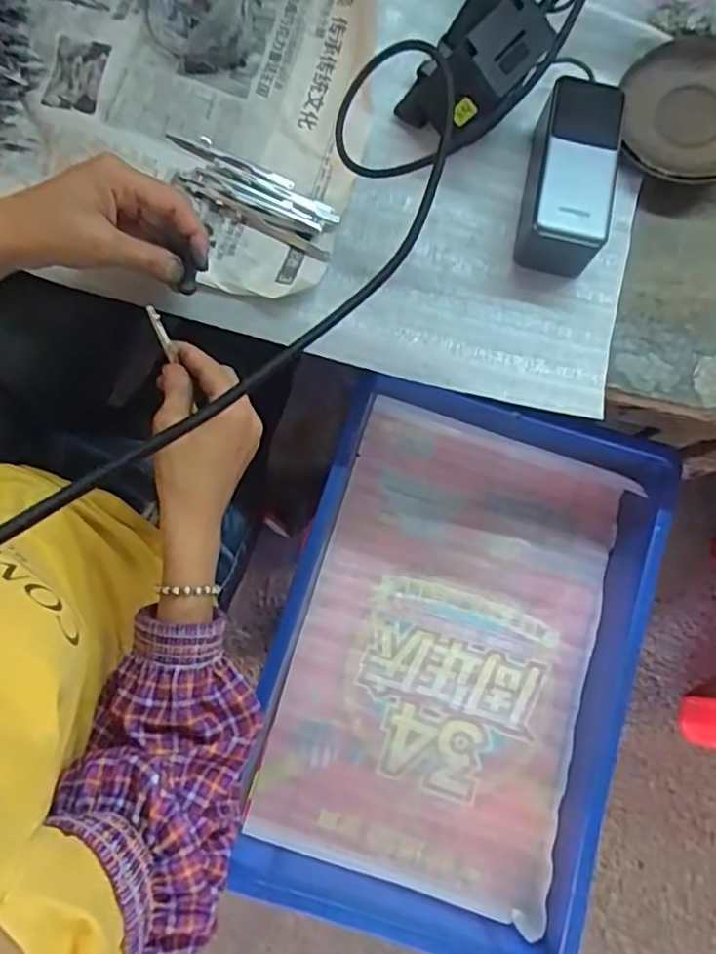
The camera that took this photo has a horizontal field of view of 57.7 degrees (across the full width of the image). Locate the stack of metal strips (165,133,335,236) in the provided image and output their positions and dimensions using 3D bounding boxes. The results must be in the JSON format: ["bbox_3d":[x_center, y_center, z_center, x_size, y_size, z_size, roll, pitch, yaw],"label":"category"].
[{"bbox_3d":[-0.078,-0.212,0.478,0.128,0.013,0.034,22,79,1],"label":"stack of metal strips"}]

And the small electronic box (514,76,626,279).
[{"bbox_3d":[0.157,-0.225,0.481,0.061,0.047,0.141,11,85,2],"label":"small electronic box"}]

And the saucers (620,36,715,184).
[{"bbox_3d":[0.258,-0.282,0.495,0.112,0.018,0.115,0,88,-2],"label":"saucers"}]

